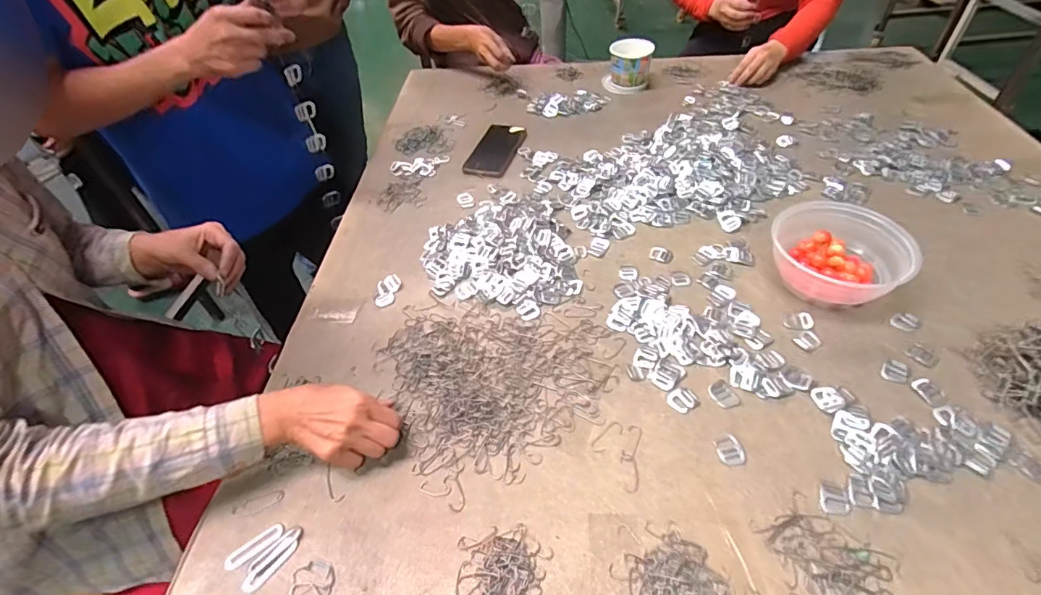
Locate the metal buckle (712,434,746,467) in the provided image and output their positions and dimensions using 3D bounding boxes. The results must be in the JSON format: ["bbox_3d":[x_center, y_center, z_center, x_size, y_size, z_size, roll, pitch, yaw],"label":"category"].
[{"bbox_3d":[0.220,0.159,0.509,0.028,0.004,0.034,-15,47,-10],"label":"metal buckle"}]

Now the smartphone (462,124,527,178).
[{"bbox_3d":[-0.049,-0.284,0.937,0.087,0.010,0.162,9,51,14],"label":"smartphone"}]

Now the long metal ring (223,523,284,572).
[{"bbox_3d":[-0.259,0.242,0.473,0.055,0.004,0.017,-37,54,-27],"label":"long metal ring"}]

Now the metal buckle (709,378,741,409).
[{"bbox_3d":[0.232,0.111,0.554,0.025,0.004,0.035,-27,50,-19],"label":"metal buckle"}]

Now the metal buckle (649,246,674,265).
[{"bbox_3d":[0.209,-0.063,0.720,0.034,0.004,0.033,21,52,23],"label":"metal buckle"}]

